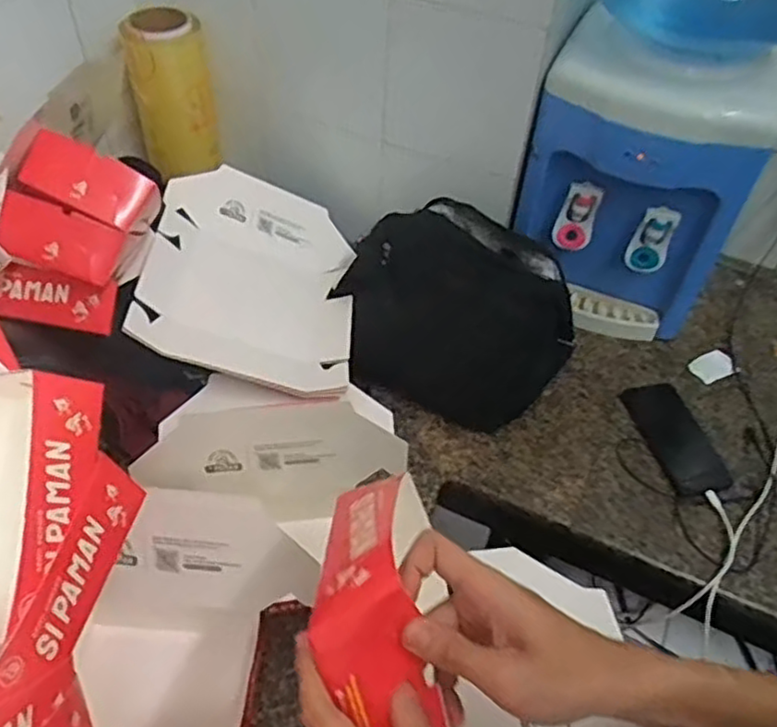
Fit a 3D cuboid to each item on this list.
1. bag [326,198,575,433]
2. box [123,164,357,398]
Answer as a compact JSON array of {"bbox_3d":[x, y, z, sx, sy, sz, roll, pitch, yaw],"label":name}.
[{"bbox_3d":[0.079,-0.075,0.937,0.329,0.163,0.224,22,51,14],"label":"bag"},{"bbox_3d":[-0.182,-0.128,0.953,0.275,0.034,0.348,15,51,-19],"label":"box"}]

